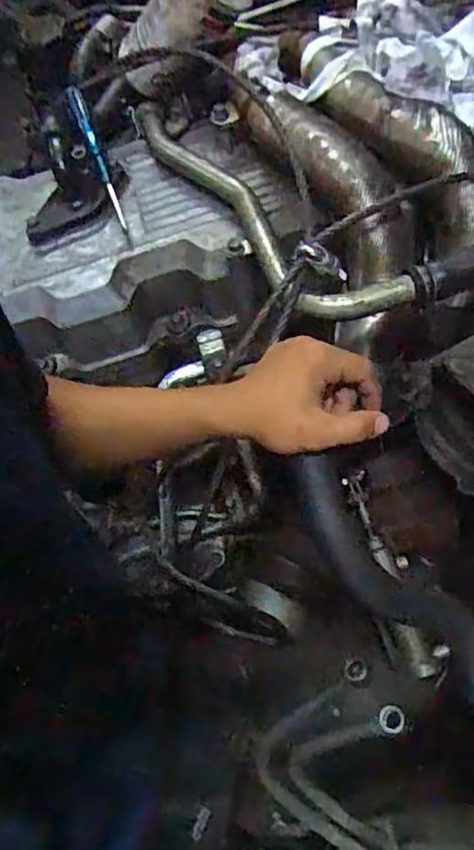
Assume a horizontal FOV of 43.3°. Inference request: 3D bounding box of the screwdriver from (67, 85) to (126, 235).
[{"bbox_3d":[-0.156,-0.301,0.667,0.016,0.012,0.192,-19,75,-11],"label":"screwdriver"}]

